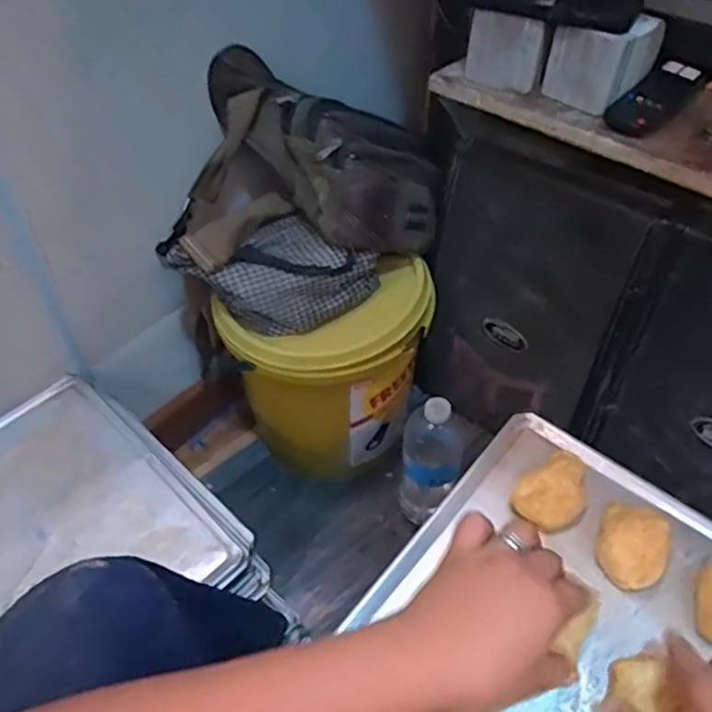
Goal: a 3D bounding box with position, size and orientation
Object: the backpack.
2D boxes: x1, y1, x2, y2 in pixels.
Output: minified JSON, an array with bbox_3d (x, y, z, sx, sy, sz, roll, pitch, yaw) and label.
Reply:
[{"bbox_3d":[-0.063,-0.192,0.798,0.334,0.245,0.186,-18,49,-16],"label":"backpack"}]

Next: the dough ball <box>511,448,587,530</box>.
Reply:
[{"bbox_3d":[0.149,0.098,0.491,0.062,0.025,0.043,-33,54,-27],"label":"dough ball"}]

